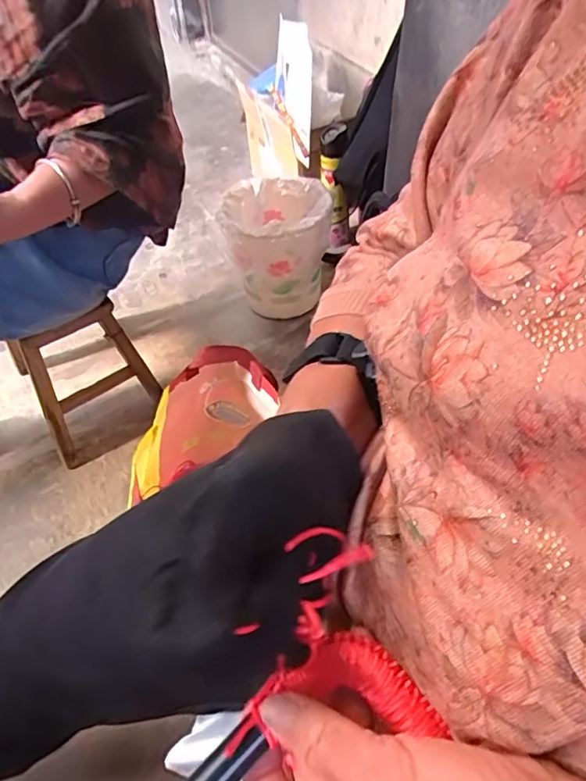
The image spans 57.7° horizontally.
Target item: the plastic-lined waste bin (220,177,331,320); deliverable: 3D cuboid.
[{"bbox_3d":[-0.030,-0.285,1.121,0.208,0.245,0.202,-4,53,-3],"label":"plastic-lined waste bin"}]

